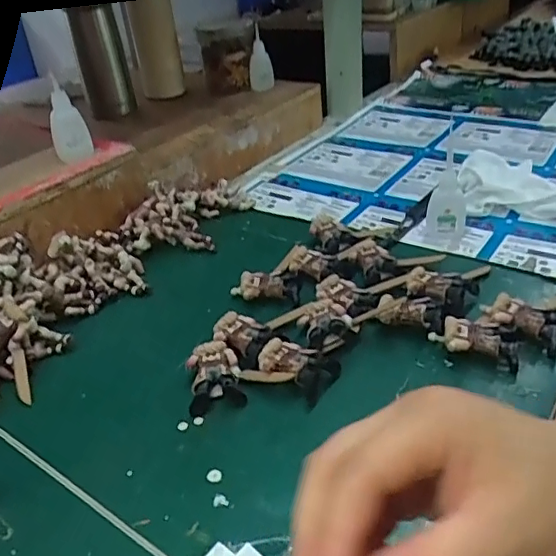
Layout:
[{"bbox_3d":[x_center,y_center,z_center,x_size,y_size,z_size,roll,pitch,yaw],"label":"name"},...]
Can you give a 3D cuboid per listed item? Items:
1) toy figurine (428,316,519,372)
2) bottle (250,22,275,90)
[{"bbox_3d":[0.140,0.045,0.402,0.059,0.019,0.028,8,36,19],"label":"toy figurine"},{"bbox_3d":[-0.025,-0.315,0.808,0.034,0.092,0.031,-6,34,-1],"label":"bottle"}]

